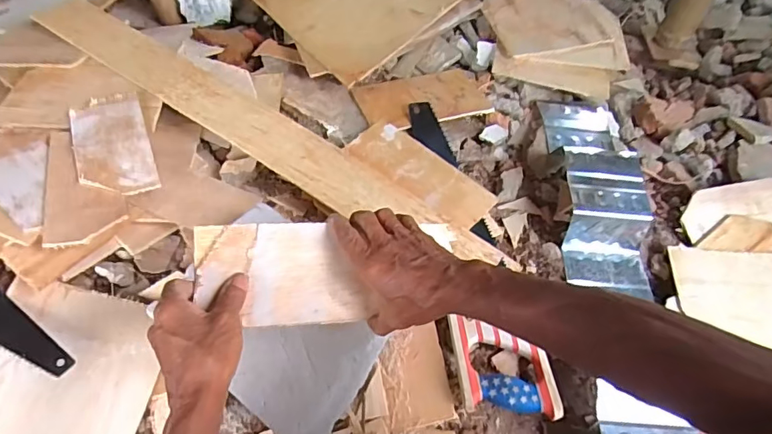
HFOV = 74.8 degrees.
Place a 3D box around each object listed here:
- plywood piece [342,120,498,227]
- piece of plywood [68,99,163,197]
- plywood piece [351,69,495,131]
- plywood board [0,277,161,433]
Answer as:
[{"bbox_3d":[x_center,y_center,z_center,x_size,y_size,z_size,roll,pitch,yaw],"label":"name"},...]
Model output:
[{"bbox_3d":[0.053,-0.070,0.789,0.238,0.014,0.094,35,64,21],"label":"plywood piece"},{"bbox_3d":[-0.408,-0.107,0.754,0.101,0.007,0.196,-17,57,-19],"label":"piece of plywood"},{"bbox_3d":[0.074,-0.217,0.924,0.242,0.016,0.154,-14,48,-13],"label":"plywood piece"},{"bbox_3d":[-0.416,0.202,0.628,0.222,0.018,0.232,16,60,-10],"label":"plywood board"}]

